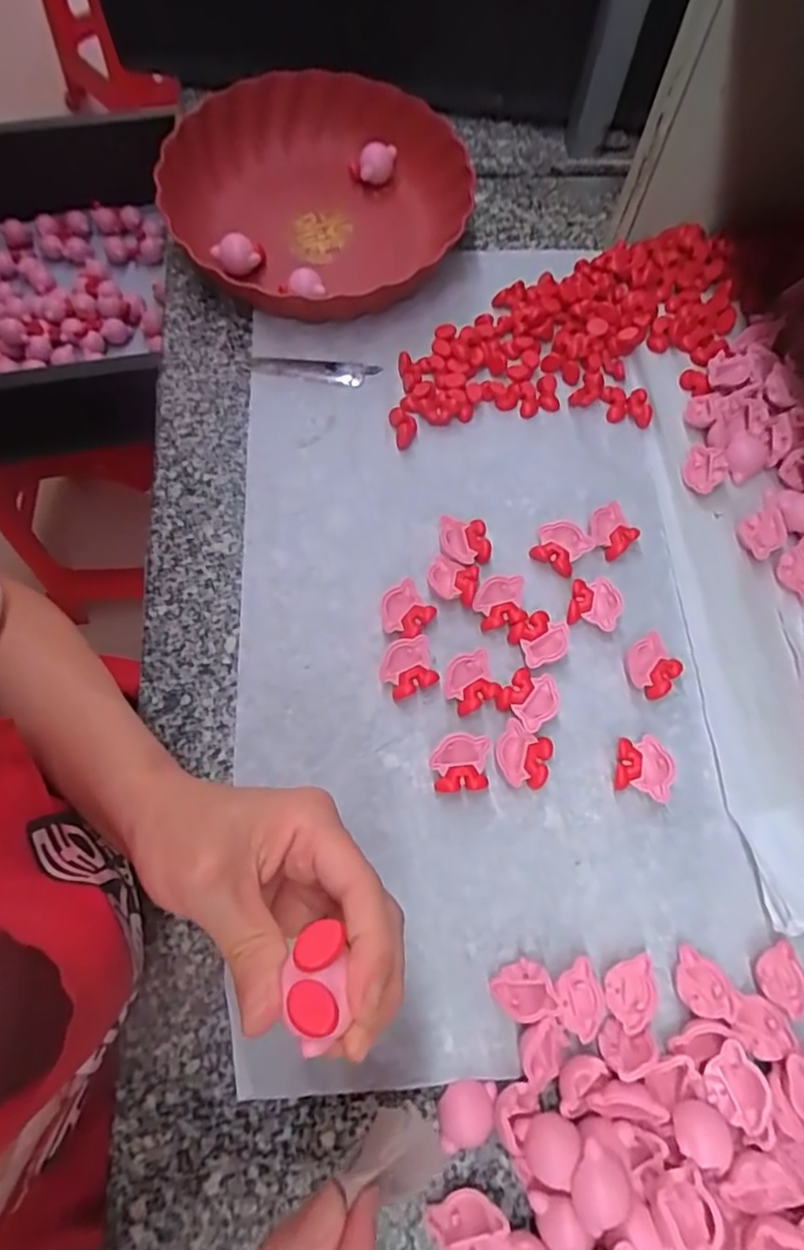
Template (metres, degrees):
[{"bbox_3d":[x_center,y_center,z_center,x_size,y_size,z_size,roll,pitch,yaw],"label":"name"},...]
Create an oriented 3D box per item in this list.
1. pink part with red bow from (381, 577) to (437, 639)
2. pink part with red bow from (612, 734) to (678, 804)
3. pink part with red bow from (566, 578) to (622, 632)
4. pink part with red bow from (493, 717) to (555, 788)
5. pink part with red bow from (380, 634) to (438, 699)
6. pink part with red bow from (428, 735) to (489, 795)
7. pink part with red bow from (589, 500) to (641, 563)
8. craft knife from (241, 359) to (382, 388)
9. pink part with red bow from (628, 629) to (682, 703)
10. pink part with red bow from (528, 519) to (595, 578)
[{"bbox_3d":[0.003,-0.008,0.410,0.032,0.012,0.034,1,69,-2],"label":"pink part with red bow"},{"bbox_3d":[0.146,0.086,0.384,0.033,0.017,0.035,19,70,5],"label":"pink part with red bow"},{"bbox_3d":[0.128,-0.014,0.421,0.033,0.015,0.033,18,70,4],"label":"pink part with red bow"},{"bbox_3d":[0.073,0.081,0.383,0.034,0.015,0.035,24,70,7],"label":"pink part with red bow"},{"bbox_3d":[0.003,0.028,0.397,0.034,0.015,0.033,-16,71,-8],"label":"pink part with red bow"},{"bbox_3d":[0.034,0.084,0.378,0.033,0.017,0.033,2,69,-1],"label":"pink part with red bow"},{"bbox_3d":[0.147,-0.066,0.441,0.033,0.016,0.037,40,73,12],"label":"pink part with red bow"},{"bbox_3d":[-0.070,-0.201,0.496,0.100,0.005,0.022,6,69,0],"label":"craft knife"},{"bbox_3d":[0.161,0.027,0.407,0.033,0.015,0.035,43,73,13],"label":"pink part with red bow"},{"bbox_3d":[0.109,-0.053,0.435,0.035,0.017,0.031,36,72,11],"label":"pink part with red bow"}]

